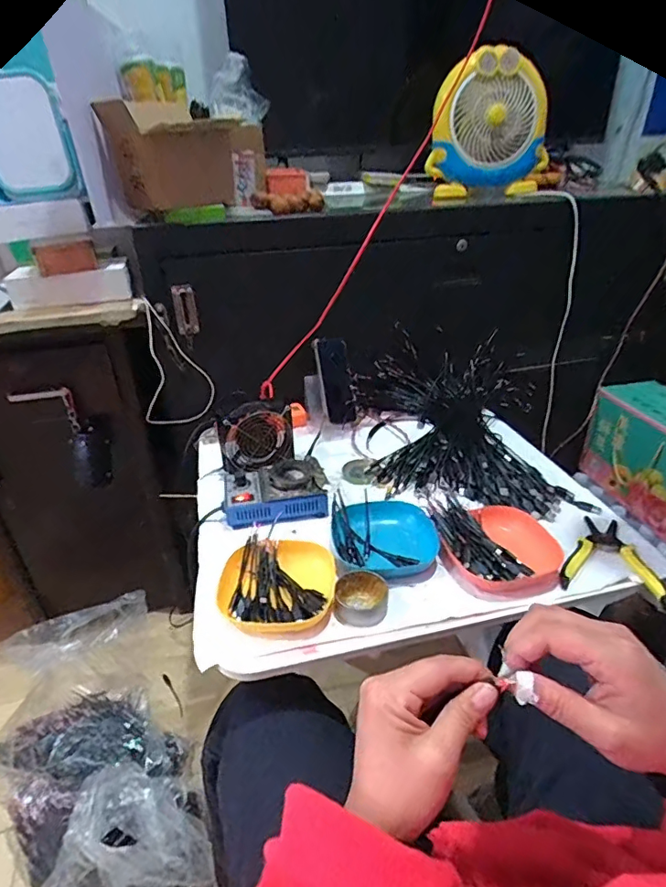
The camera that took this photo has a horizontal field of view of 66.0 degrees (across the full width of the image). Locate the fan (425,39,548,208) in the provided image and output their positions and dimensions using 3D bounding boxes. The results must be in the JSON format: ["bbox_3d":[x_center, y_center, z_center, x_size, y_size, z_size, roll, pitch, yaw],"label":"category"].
[{"bbox_3d":[0.314,-0.633,1.030,0.239,0.237,0.103,7,30,11],"label":"fan"}]

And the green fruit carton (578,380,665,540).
[{"bbox_3d":[0.752,0.039,1.189,0.181,0.253,0.325,-11,32,-15],"label":"green fruit carton"}]

